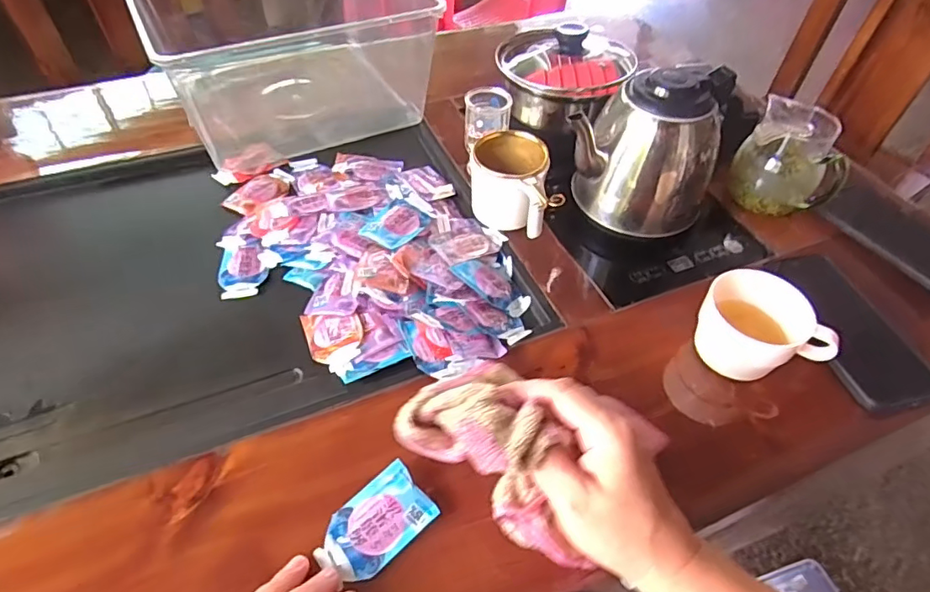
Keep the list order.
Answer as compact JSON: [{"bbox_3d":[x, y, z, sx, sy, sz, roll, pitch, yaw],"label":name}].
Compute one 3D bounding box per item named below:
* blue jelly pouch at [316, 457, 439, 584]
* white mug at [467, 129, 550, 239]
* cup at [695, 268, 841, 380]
[{"bbox_3d":[-0.060,0.152,0.360,0.075,0.013,0.047,-32,58,-27],"label":"blue jelly pouch"},{"bbox_3d":[0.041,-0.104,0.542,0.072,0.080,0.087,4,50,1],"label":"white mug"},{"bbox_3d":[0.238,0.030,0.450,0.070,0.067,0.089,-16,52,-16],"label":"cup"}]

